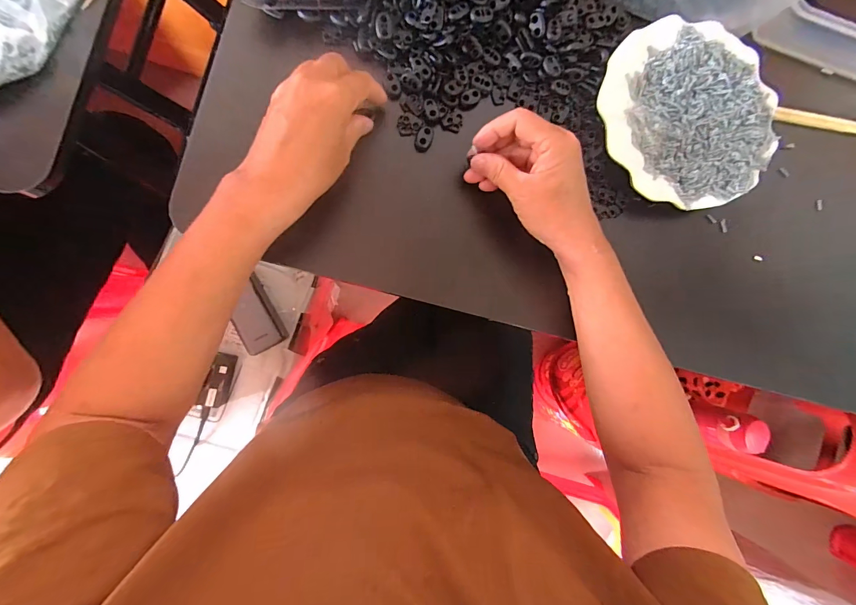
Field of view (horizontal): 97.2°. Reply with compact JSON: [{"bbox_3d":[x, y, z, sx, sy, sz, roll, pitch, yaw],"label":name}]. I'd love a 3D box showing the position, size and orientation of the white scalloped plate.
[{"bbox_3d":[0.255,-0.185,0.368,0.170,0.019,0.180,-14,89,-8],"label":"white scalloped plate"}]

